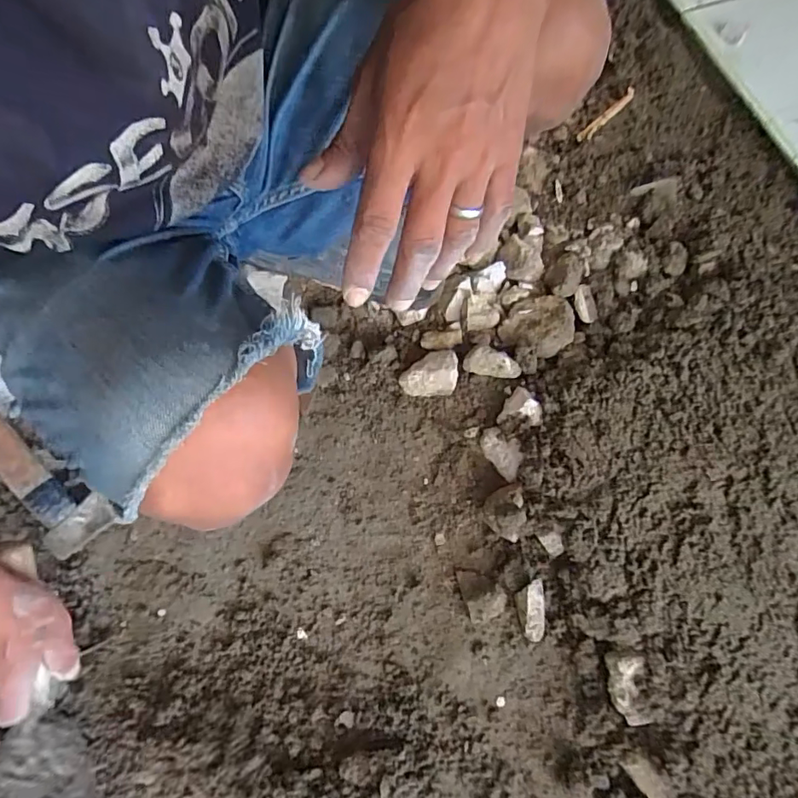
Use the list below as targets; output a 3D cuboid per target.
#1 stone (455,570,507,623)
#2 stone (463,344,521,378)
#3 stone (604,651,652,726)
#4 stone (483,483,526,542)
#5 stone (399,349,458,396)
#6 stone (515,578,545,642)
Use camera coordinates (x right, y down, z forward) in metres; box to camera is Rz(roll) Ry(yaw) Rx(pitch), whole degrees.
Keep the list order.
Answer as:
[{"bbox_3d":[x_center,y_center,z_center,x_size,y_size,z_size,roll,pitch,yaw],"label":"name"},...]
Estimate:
[{"bbox_3d":[0.094,0.219,0.576,0.044,0.025,0.056,-16,74,-8],"label":"stone"},{"bbox_3d":[0.117,-0.043,0.643,0.068,0.035,0.035,14,72,1],"label":"stone"},{"bbox_3d":[0.237,0.301,0.530,0.030,0.024,0.067,-2,73,1],"label":"stone"},{"bbox_3d":[0.121,0.128,0.586,0.042,0.046,0.063,3,71,-2],"label":"stone"},{"bbox_3d":[0.038,-0.036,0.640,0.074,0.040,0.053,-7,70,-6],"label":"stone"},{"bbox_3d":[0.146,0.233,0.567,0.028,0.023,0.071,0,101,2],"label":"stone"}]

